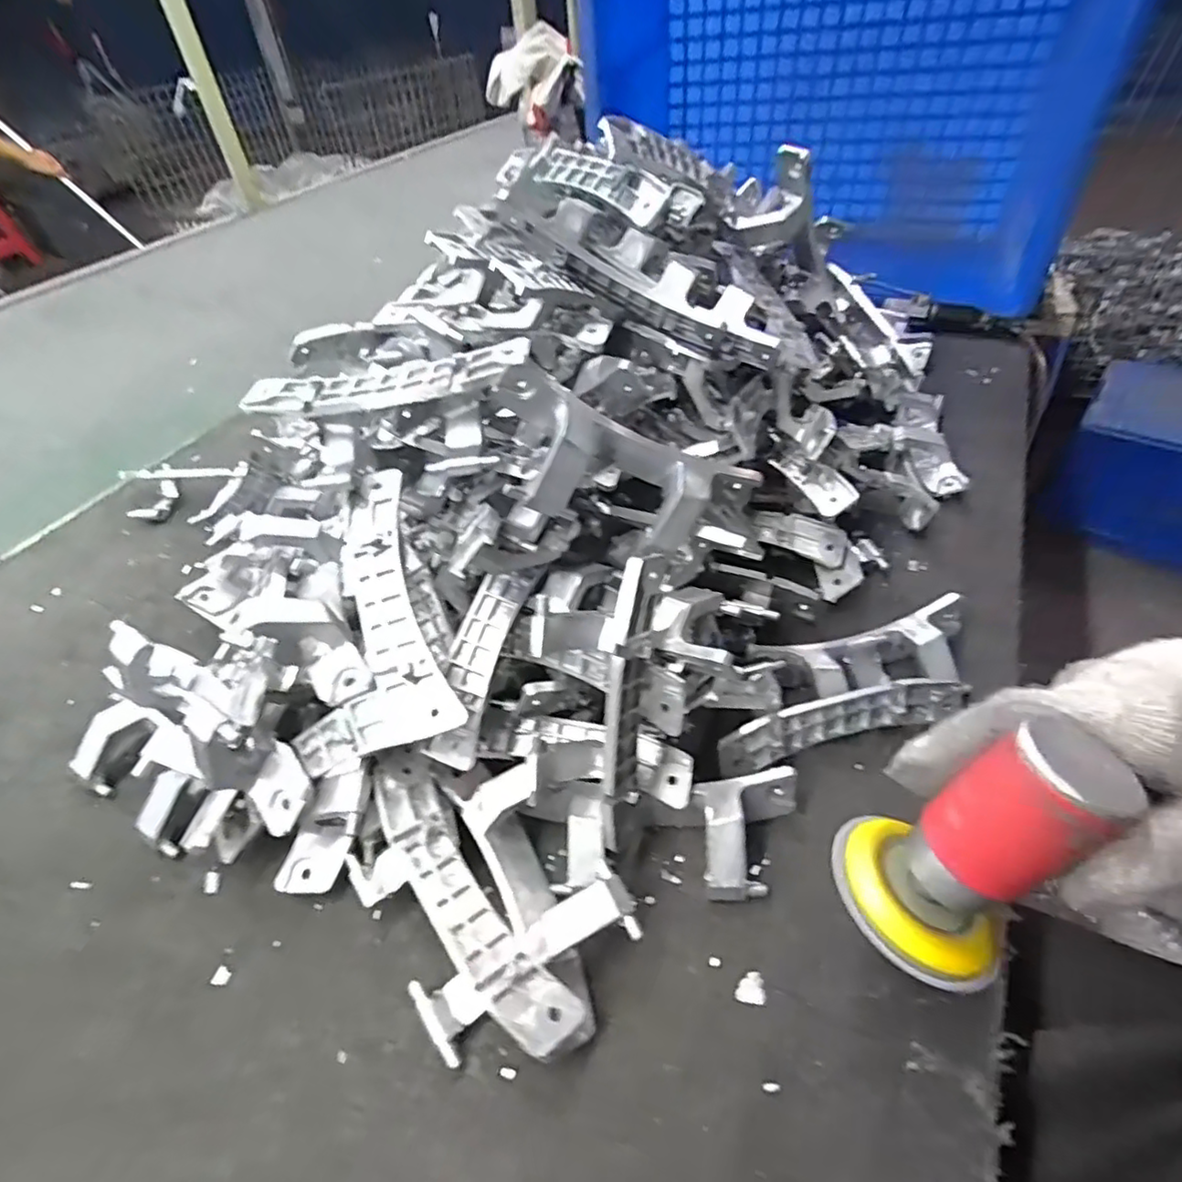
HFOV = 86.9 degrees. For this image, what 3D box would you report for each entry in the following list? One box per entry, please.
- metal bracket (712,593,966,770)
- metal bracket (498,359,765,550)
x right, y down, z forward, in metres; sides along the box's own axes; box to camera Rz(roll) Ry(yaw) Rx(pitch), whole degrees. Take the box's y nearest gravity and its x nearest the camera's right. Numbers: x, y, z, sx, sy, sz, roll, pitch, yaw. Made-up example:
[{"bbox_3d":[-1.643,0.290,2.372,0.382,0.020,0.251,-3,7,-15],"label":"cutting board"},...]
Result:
[{"bbox_3d":[0.160,0.056,0.391,0.184,0.034,0.067,-13,45,-7],"label":"metal bracket"},{"bbox_3d":[0.015,-0.057,0.330,0.149,0.072,0.039,18,37,-21],"label":"metal bracket"}]

